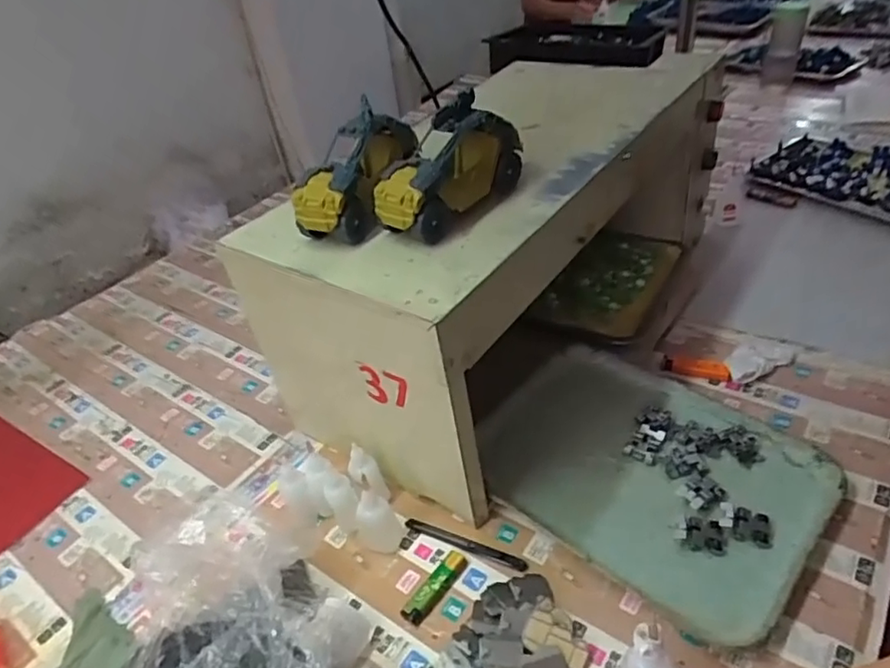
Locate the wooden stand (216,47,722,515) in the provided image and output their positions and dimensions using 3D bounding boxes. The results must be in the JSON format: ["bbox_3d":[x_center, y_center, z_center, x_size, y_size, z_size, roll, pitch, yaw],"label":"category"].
[{"bbox_3d":[0.078,-0.132,0.814,0.314,0.293,0.638,22,46,32],"label":"wooden stand"}]

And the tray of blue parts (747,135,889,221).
[{"bbox_3d":[0.710,-0.280,1.066,0.215,0.025,0.300,-25,41,-21],"label":"tray of blue parts"}]

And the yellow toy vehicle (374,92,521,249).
[{"bbox_3d":[0.007,-0.166,0.582,0.071,0.088,0.170,20,47,30],"label":"yellow toy vehicle"}]

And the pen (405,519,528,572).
[{"bbox_3d":[0.019,0.213,0.628,0.133,0.010,0.011,14,43,25],"label":"pen"}]

